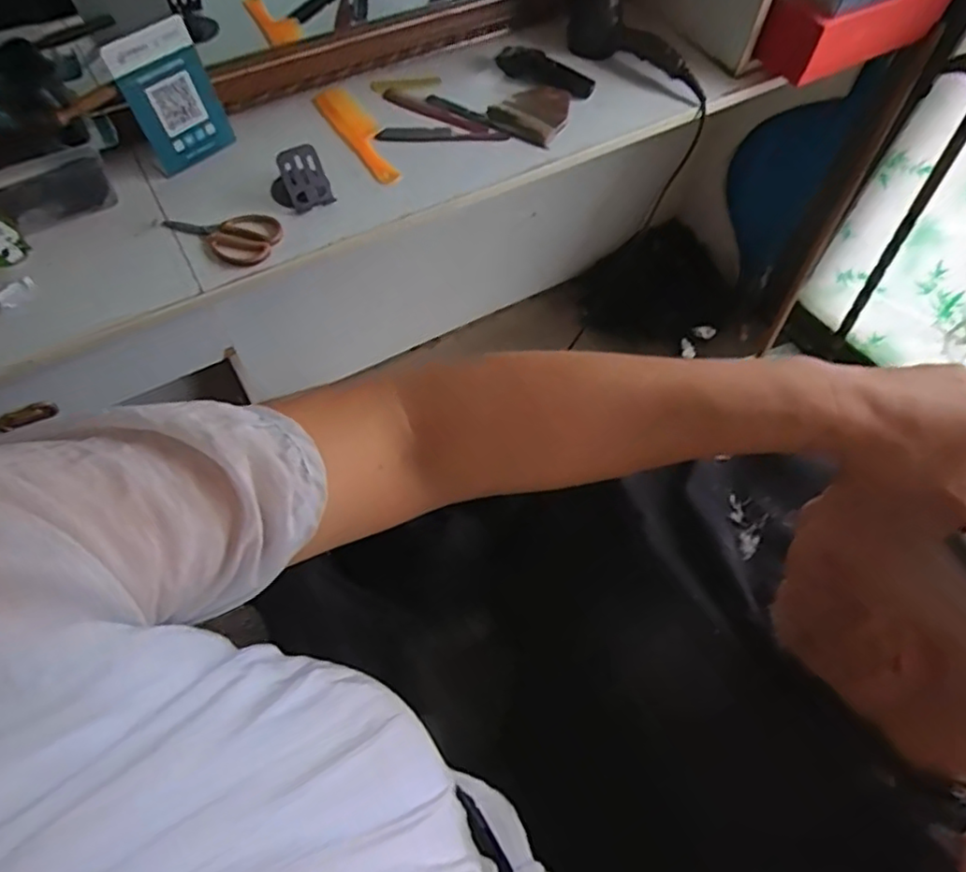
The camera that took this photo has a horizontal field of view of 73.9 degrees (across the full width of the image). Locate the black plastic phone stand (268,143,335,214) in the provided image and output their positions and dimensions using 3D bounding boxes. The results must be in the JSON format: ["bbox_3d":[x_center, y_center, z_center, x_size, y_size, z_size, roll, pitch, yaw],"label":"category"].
[{"bbox_3d":[-0.258,-0.360,0.899,0.081,0.068,0.056,-16,62,-11],"label":"black plastic phone stand"}]

